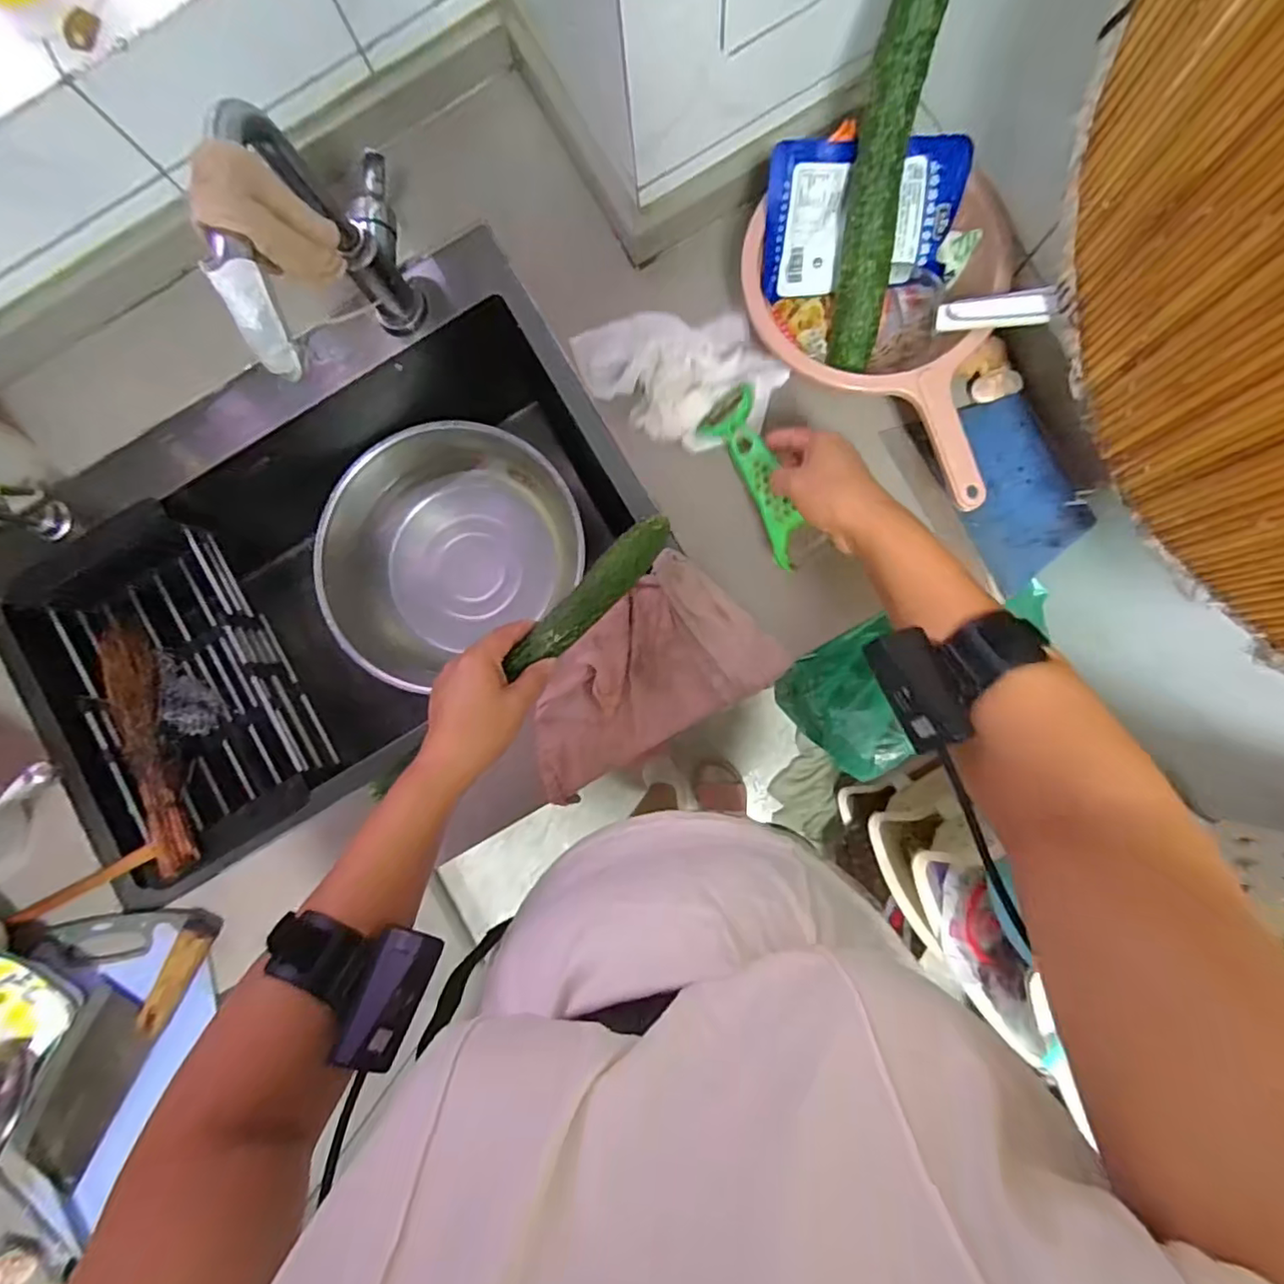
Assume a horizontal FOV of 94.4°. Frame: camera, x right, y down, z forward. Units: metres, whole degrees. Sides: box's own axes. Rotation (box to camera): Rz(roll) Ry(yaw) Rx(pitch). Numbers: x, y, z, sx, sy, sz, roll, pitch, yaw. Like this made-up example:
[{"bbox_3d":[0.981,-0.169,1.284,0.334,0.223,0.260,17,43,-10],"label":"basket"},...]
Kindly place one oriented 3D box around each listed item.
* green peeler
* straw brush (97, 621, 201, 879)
[{"bbox_3d":[0.099,-0.153,0.536,0.047,0.035,0.182,-19,70,2],"label":"green peeler"},{"bbox_3d":[-0.526,0.105,0.632,0.054,0.043,0.301,-34,69,1],"label":"straw brush"}]

